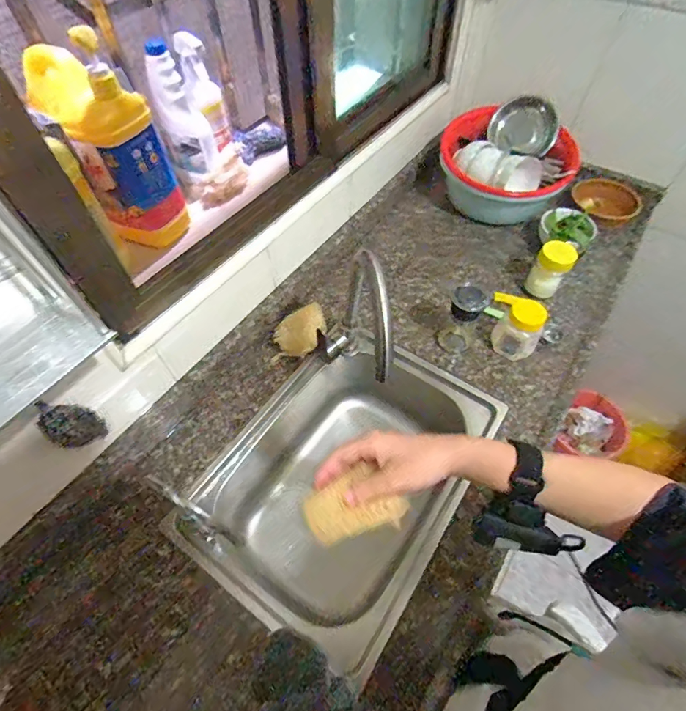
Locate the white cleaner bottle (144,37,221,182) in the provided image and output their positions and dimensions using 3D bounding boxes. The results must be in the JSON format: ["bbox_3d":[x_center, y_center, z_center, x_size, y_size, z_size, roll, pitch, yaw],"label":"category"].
[{"bbox_3d":[-0.272,-0.406,0.697,0.077,0.194,0.066,-18,58,-12],"label":"white cleaner bottle"}]

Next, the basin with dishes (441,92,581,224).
[{"bbox_3d":[0.386,-0.453,0.979,0.288,0.173,0.294,0,56,0],"label":"basin with dishes"}]

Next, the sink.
[{"bbox_3d":[0.009,0.209,0.718,0.356,0.184,0.478,29,61,18],"label":"sink"}]

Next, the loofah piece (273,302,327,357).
[{"bbox_3d":[-0.071,-0.041,0.744,0.096,0.065,0.057,-32,62,-20],"label":"loofah piece"}]

